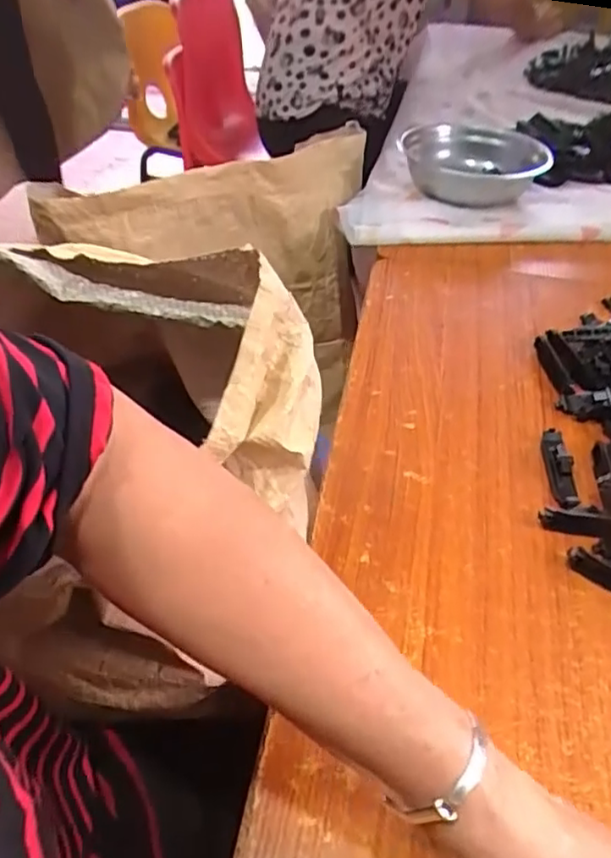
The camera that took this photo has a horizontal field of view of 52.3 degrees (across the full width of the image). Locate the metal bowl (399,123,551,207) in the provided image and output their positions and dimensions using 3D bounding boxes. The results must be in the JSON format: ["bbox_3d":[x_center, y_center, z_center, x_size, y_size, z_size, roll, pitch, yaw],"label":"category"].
[{"bbox_3d":[0.221,-0.354,0.832,0.182,0.048,0.165,-3,45,-2],"label":"metal bowl"}]

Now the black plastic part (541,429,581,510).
[{"bbox_3d":[0.207,0.031,0.506,0.018,0.011,0.078,3,45,3],"label":"black plastic part"}]

